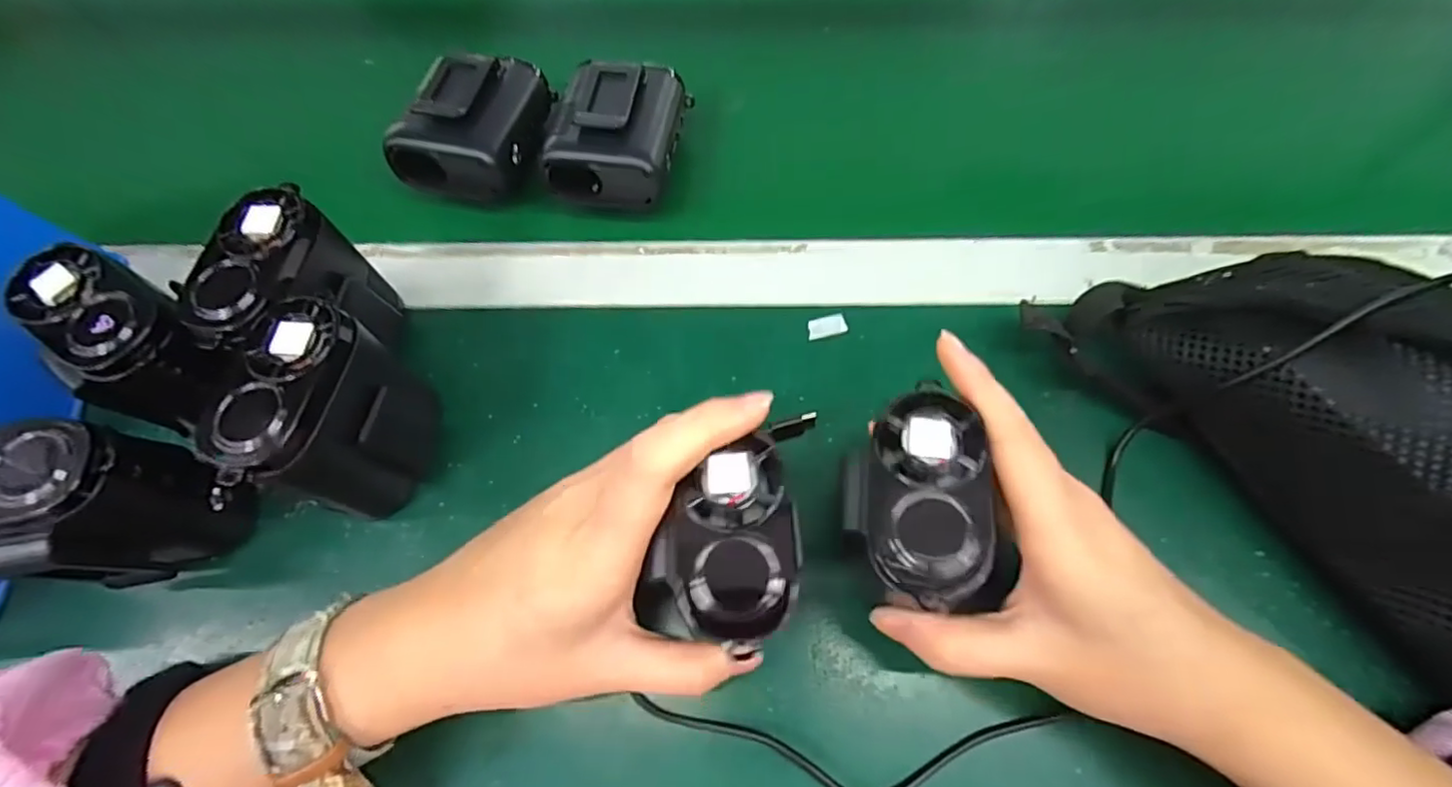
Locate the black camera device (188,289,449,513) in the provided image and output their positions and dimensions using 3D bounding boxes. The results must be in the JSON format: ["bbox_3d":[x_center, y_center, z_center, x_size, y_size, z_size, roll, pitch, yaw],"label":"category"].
[{"bbox_3d":[-0.157,0.013,0.251,0.043,0.085,0.075,6,66,4],"label":"black camera device"}]

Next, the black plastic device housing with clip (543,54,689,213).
[{"bbox_3d":[-0.060,-0.146,0.340,0.065,0.049,0.087,9,66,5],"label":"black plastic device housing with clip"}]

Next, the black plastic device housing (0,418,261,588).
[{"bbox_3d":[-0.243,0.047,0.234,0.068,0.080,0.053,-6,65,-2],"label":"black plastic device housing"}]

